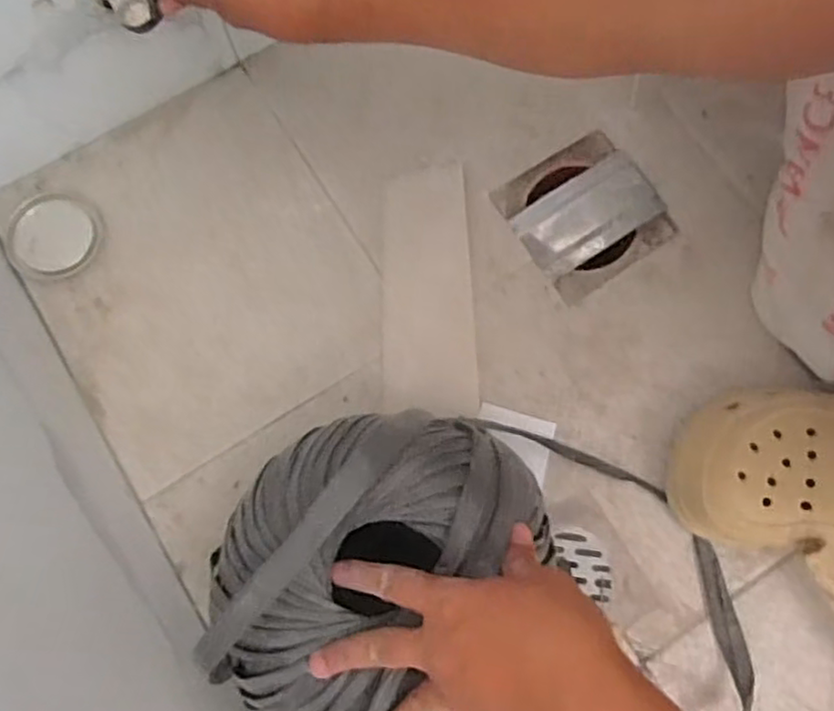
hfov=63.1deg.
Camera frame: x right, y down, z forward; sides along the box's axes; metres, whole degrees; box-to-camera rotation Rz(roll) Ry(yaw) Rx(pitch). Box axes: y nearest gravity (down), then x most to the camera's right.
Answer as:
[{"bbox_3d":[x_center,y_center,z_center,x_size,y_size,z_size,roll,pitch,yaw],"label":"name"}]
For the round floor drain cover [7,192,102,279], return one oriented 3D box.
[{"bbox_3d":[-0.303,-0.100,0.568,0.070,0.014,0.073,37,79,9],"label":"round floor drain cover"}]

